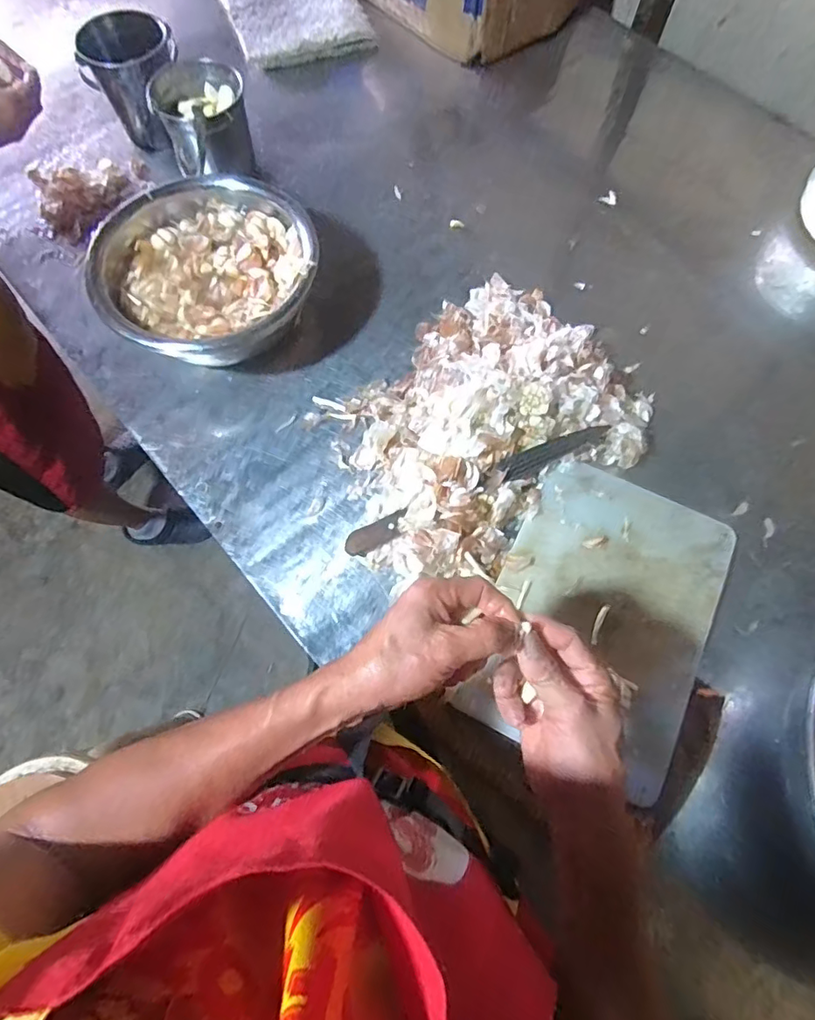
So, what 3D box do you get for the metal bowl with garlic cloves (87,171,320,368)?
[{"bbox_3d":[-0.267,-0.320,0.731,0.286,0.123,0.274,0,68,0],"label":"metal bowl with garlic cloves"}]

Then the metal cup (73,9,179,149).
[{"bbox_3d":[-0.445,-0.710,0.871,0.121,0.148,0.121,0,69,0],"label":"metal cup"}]

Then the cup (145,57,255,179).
[{"bbox_3d":[-0.308,-0.590,0.816,0.127,0.129,0.125,0,68,0],"label":"cup"}]

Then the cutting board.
[{"bbox_3d":[0.225,0.117,0.610,0.234,0.016,0.336,25,71,9],"label":"cutting board"}]

